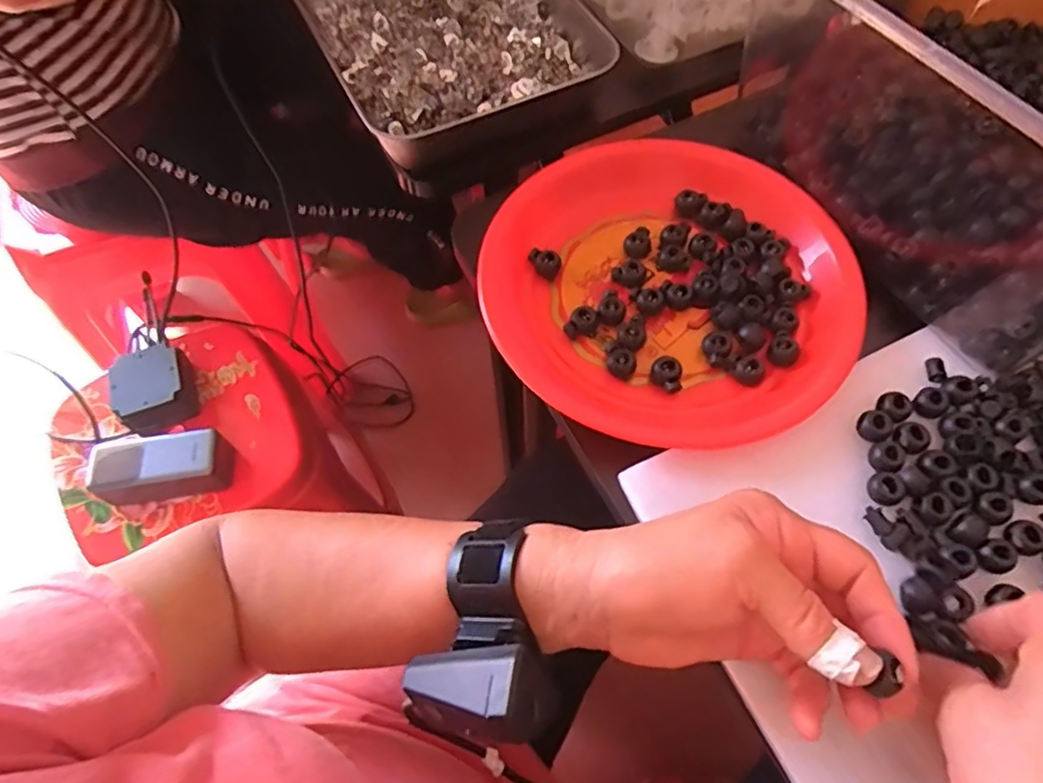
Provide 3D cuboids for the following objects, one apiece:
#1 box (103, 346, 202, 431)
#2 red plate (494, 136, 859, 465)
[{"bbox_3d":[-0.416,-0.001,0.721,0.081,0.049,0.095,-25,65,-11],"label":"box"},{"bbox_3d":[0.096,-0.068,0.397,0.222,0.032,0.220,-1,63,1],"label":"red plate"}]

